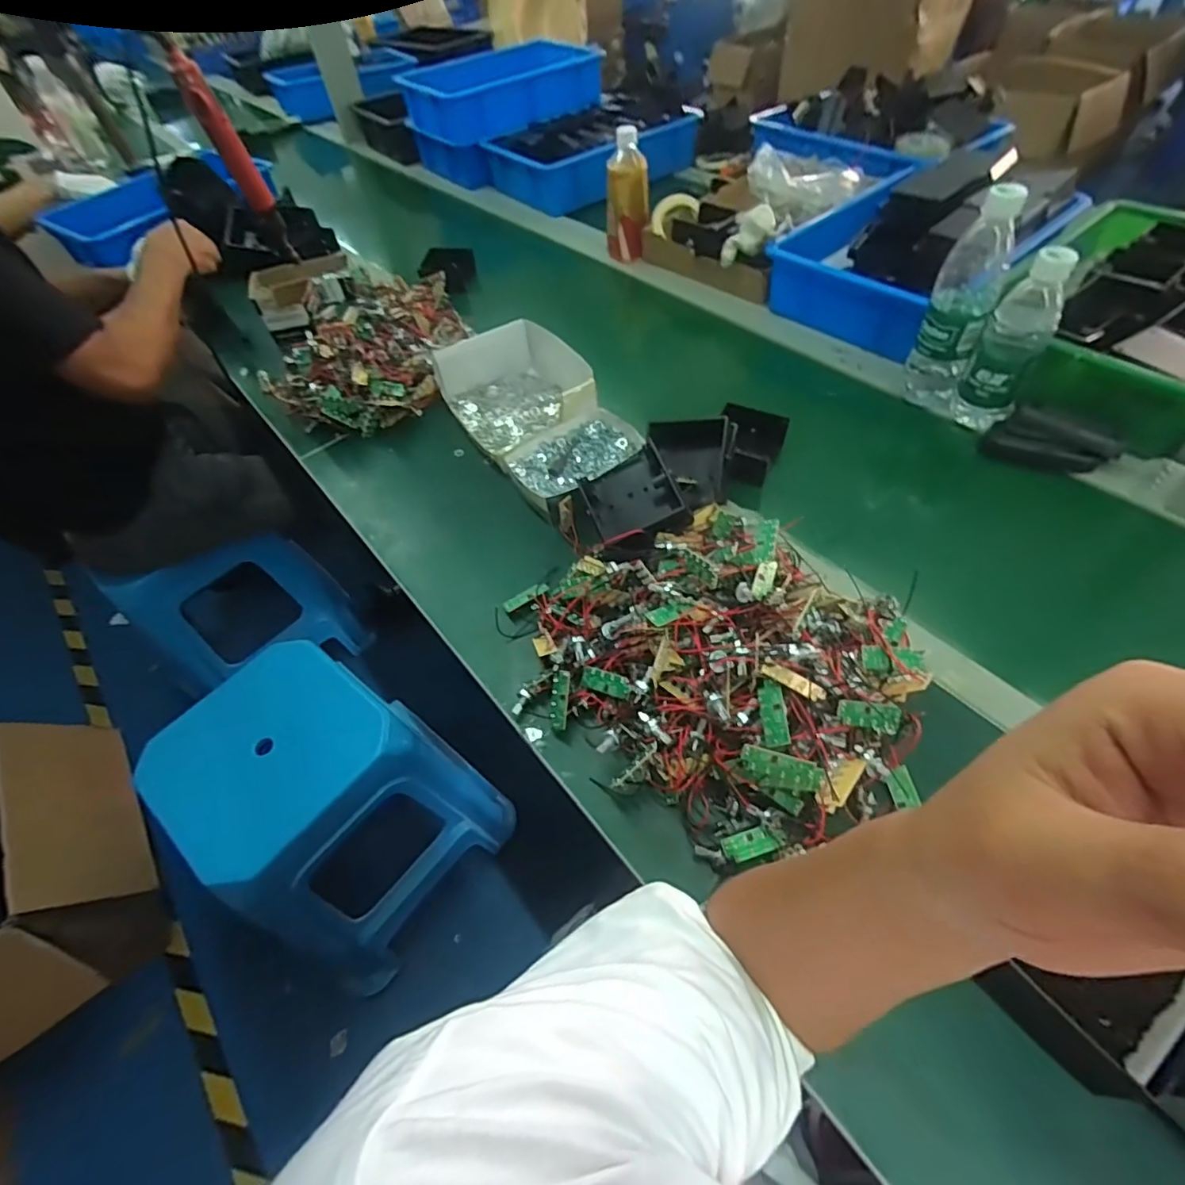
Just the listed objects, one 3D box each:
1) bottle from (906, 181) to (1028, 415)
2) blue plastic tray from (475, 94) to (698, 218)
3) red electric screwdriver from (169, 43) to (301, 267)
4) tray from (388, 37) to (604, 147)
[{"bbox_3d":[0.417,-0.322,0.646,0.067,0.224,0.056,23,59,21],"label":"bottle"},{"bbox_3d":[0.016,-0.974,1.253,0.430,0.093,0.289,-38,59,-21],"label":"blue plastic tray"},{"bbox_3d":[-0.486,-0.587,0.793,0.039,0.265,0.035,-16,75,-6],"label":"red electric screwdriver"},{"bbox_3d":[-0.205,-1.158,1.321,0.389,0.109,0.294,-39,59,-22],"label":"tray"}]

